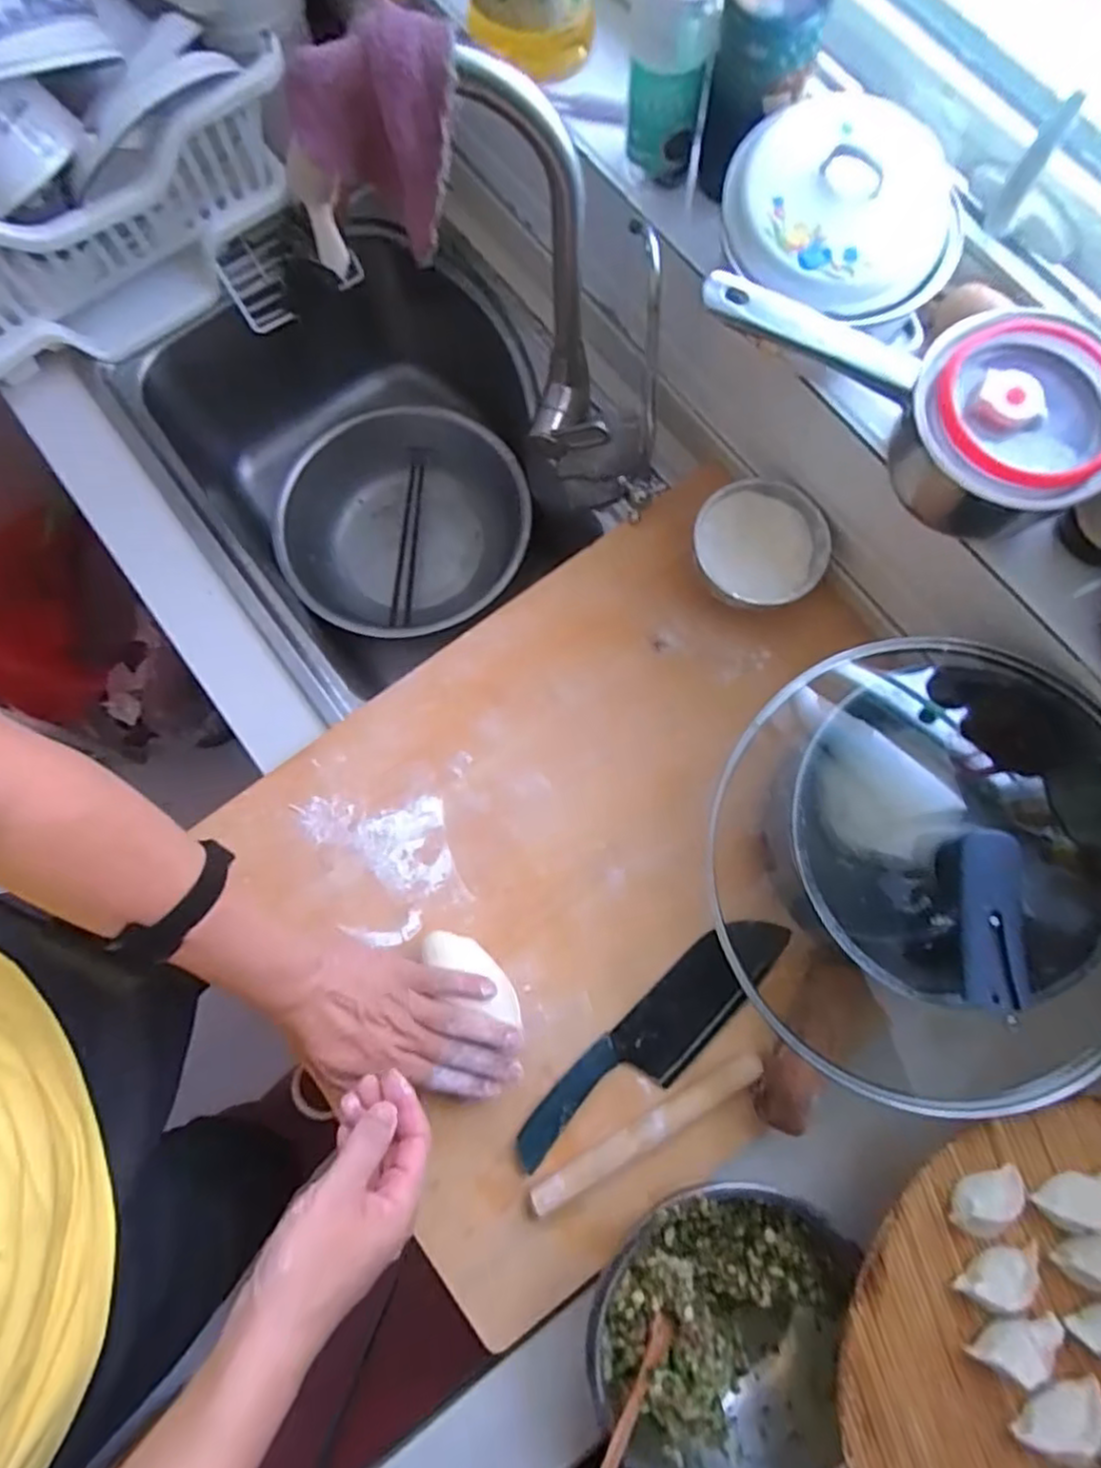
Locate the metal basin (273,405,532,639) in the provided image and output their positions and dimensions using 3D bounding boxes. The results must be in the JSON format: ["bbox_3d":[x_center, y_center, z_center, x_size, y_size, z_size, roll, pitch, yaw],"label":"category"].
[{"bbox_3d":[-0.181,-0.257,0.873,0.304,0.094,0.292,0,78,1],"label":"metal basin"}]

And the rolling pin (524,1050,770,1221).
[{"bbox_3d":[0.079,0.322,0.555,0.209,0.017,0.022,-29,80,-5],"label":"rolling pin"}]

